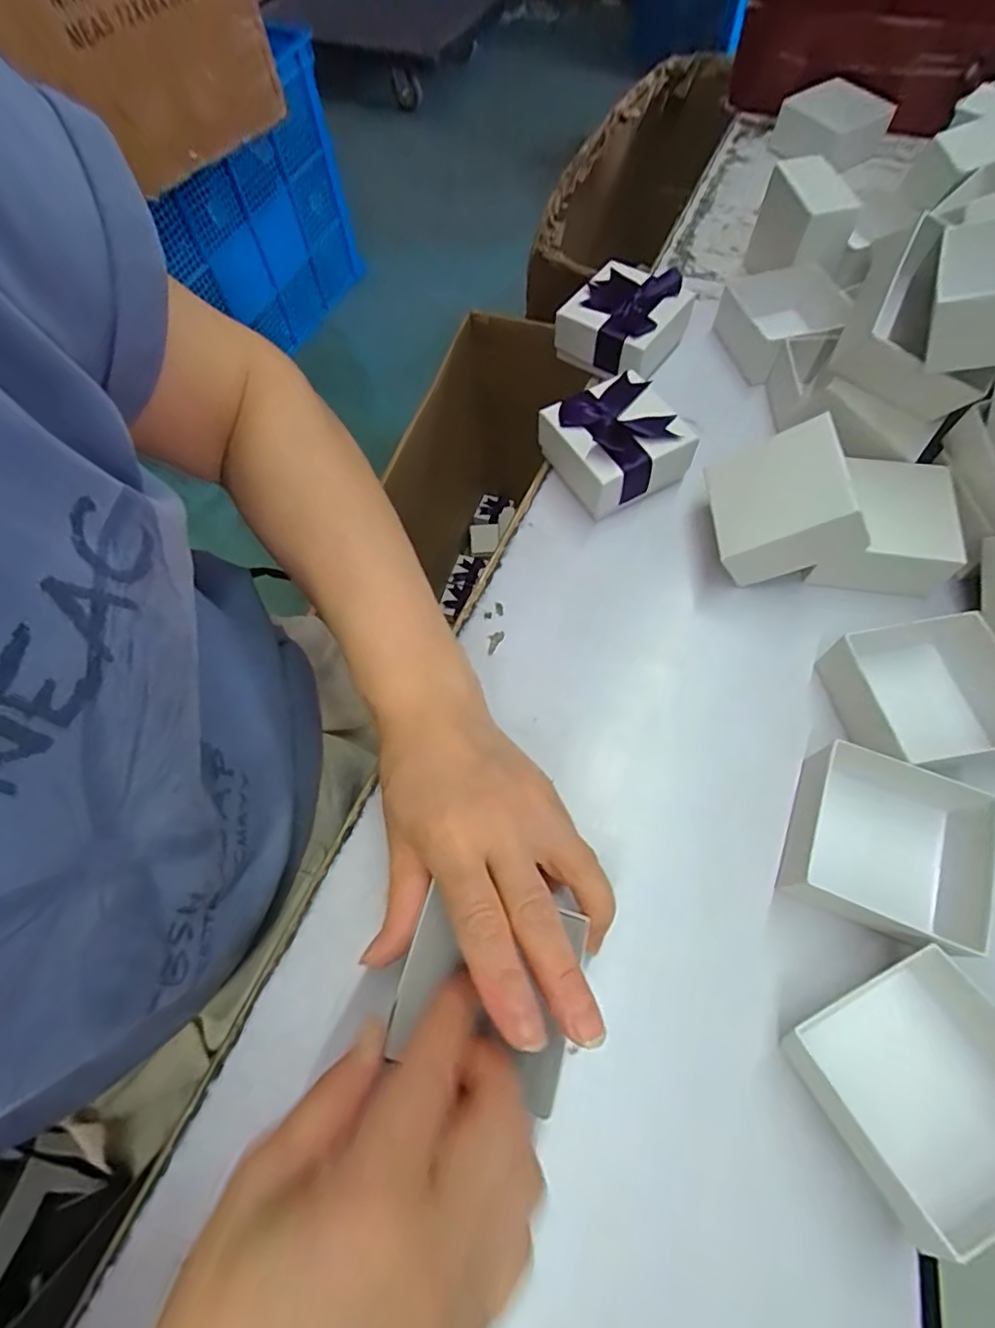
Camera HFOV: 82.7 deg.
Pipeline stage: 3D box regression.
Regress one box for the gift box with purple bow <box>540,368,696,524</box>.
[{"bbox_3d":[0.073,-0.136,0.356,0.076,0.047,0.077,-32,67,-12],"label":"gift box with purple bow"}]

